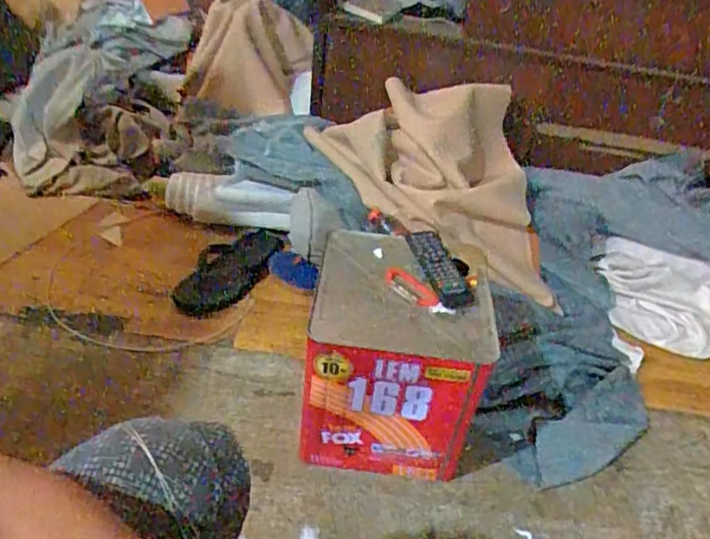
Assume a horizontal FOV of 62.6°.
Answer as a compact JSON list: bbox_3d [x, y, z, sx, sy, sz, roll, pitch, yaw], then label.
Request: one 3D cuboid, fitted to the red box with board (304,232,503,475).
[{"bbox_3d":[0.052,0.127,0.836,0.225,0.253,0.224,8,37,0],"label":"red box with board"}]

